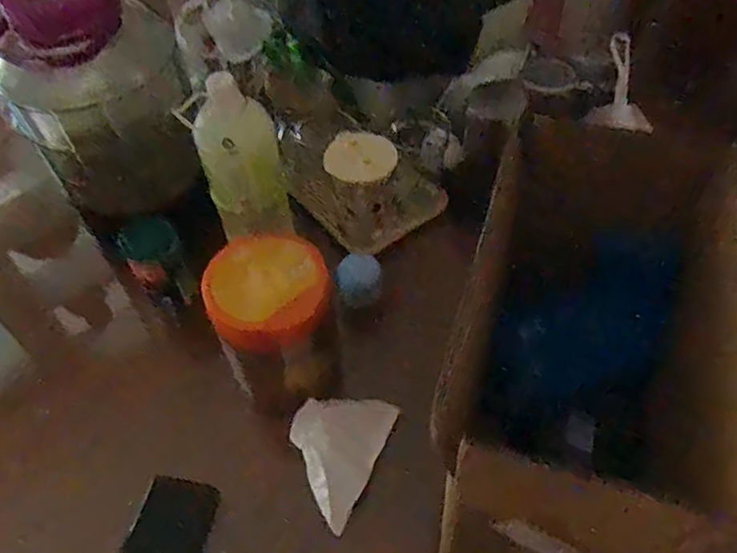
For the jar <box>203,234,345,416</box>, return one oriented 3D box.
[{"bbox_3d":[-0.097,0.059,0.644,0.134,0.146,0.155,-31,58,-19],"label":"jar"}]

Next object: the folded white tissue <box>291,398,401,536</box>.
[{"bbox_3d":[-0.040,0.194,0.667,0.103,0.037,0.146,22,57,18],"label":"folded white tissue"}]

